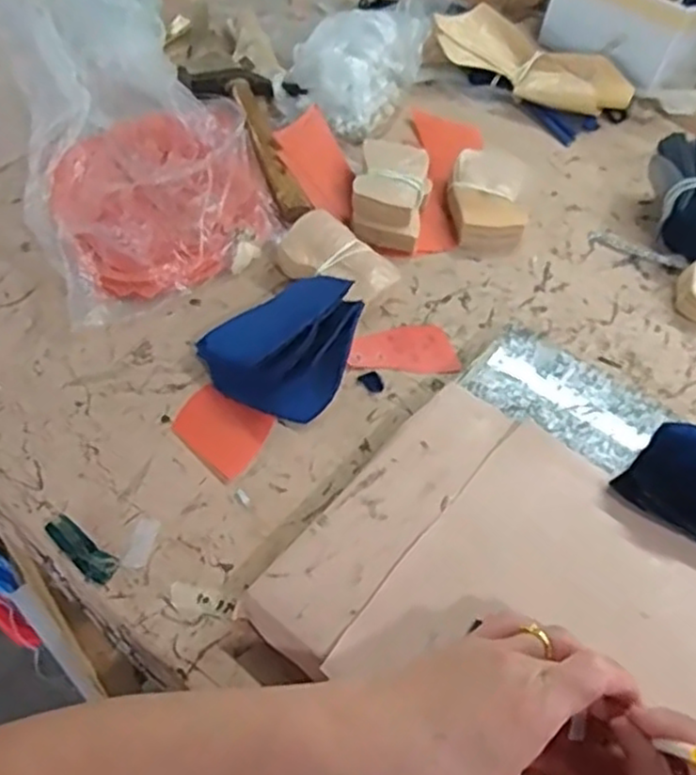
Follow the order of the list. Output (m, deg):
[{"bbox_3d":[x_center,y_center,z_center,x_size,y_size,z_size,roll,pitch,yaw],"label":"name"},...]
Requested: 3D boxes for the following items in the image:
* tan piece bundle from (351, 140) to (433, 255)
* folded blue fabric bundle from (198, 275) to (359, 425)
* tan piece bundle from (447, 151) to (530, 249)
[{"bbox_3d":[0.039,-0.179,0.660,0.068,0.042,0.109,12,52,5],"label":"tan piece bundle"},{"bbox_3d":[-0.040,-0.032,0.533,0.119,0.043,0.100,-32,60,-25],"label":"folded blue fabric bundle"},{"bbox_3d":[0.132,-0.175,0.669,0.074,0.038,0.110,2,52,-2],"label":"tan piece bundle"}]

